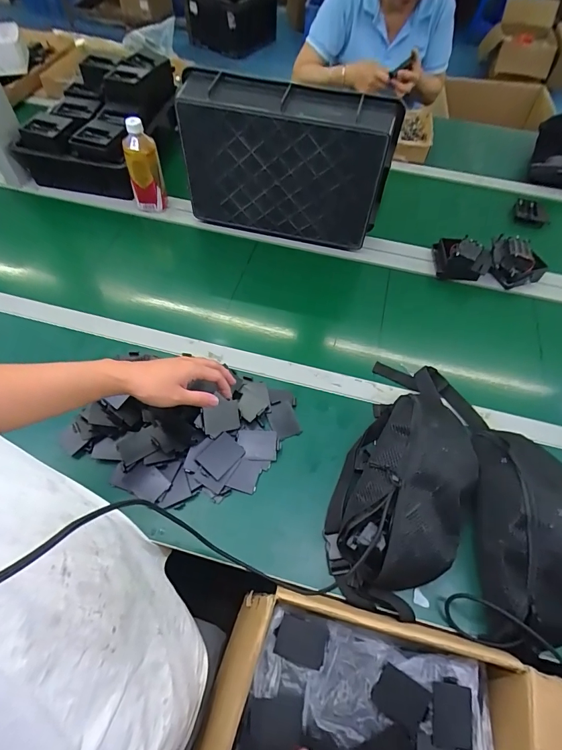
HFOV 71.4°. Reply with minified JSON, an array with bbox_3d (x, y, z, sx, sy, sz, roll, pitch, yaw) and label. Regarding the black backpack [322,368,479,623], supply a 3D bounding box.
[{"bbox_3d":[0.189,0.134,0.569,0.180,0.078,0.380,23,60,12],"label":"black backpack"}]

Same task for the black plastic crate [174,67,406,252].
[{"bbox_3d":[0.007,-0.412,0.781,0.387,0.252,0.101,14,58,6],"label":"black plastic crate"}]

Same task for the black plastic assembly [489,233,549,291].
[{"bbox_3d":[0.501,-0.242,0.839,0.121,0.057,0.108,36,63,18],"label":"black plastic assembly"}]

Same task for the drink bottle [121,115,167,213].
[{"bbox_3d":[-0.293,-0.445,0.834,0.070,0.171,0.063,-16,60,-12],"label":"drink bottle"}]

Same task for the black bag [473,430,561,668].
[{"bbox_3d":[0.333,0.201,0.514,0.128,0.087,0.293,10,58,4],"label":"black bag"}]

